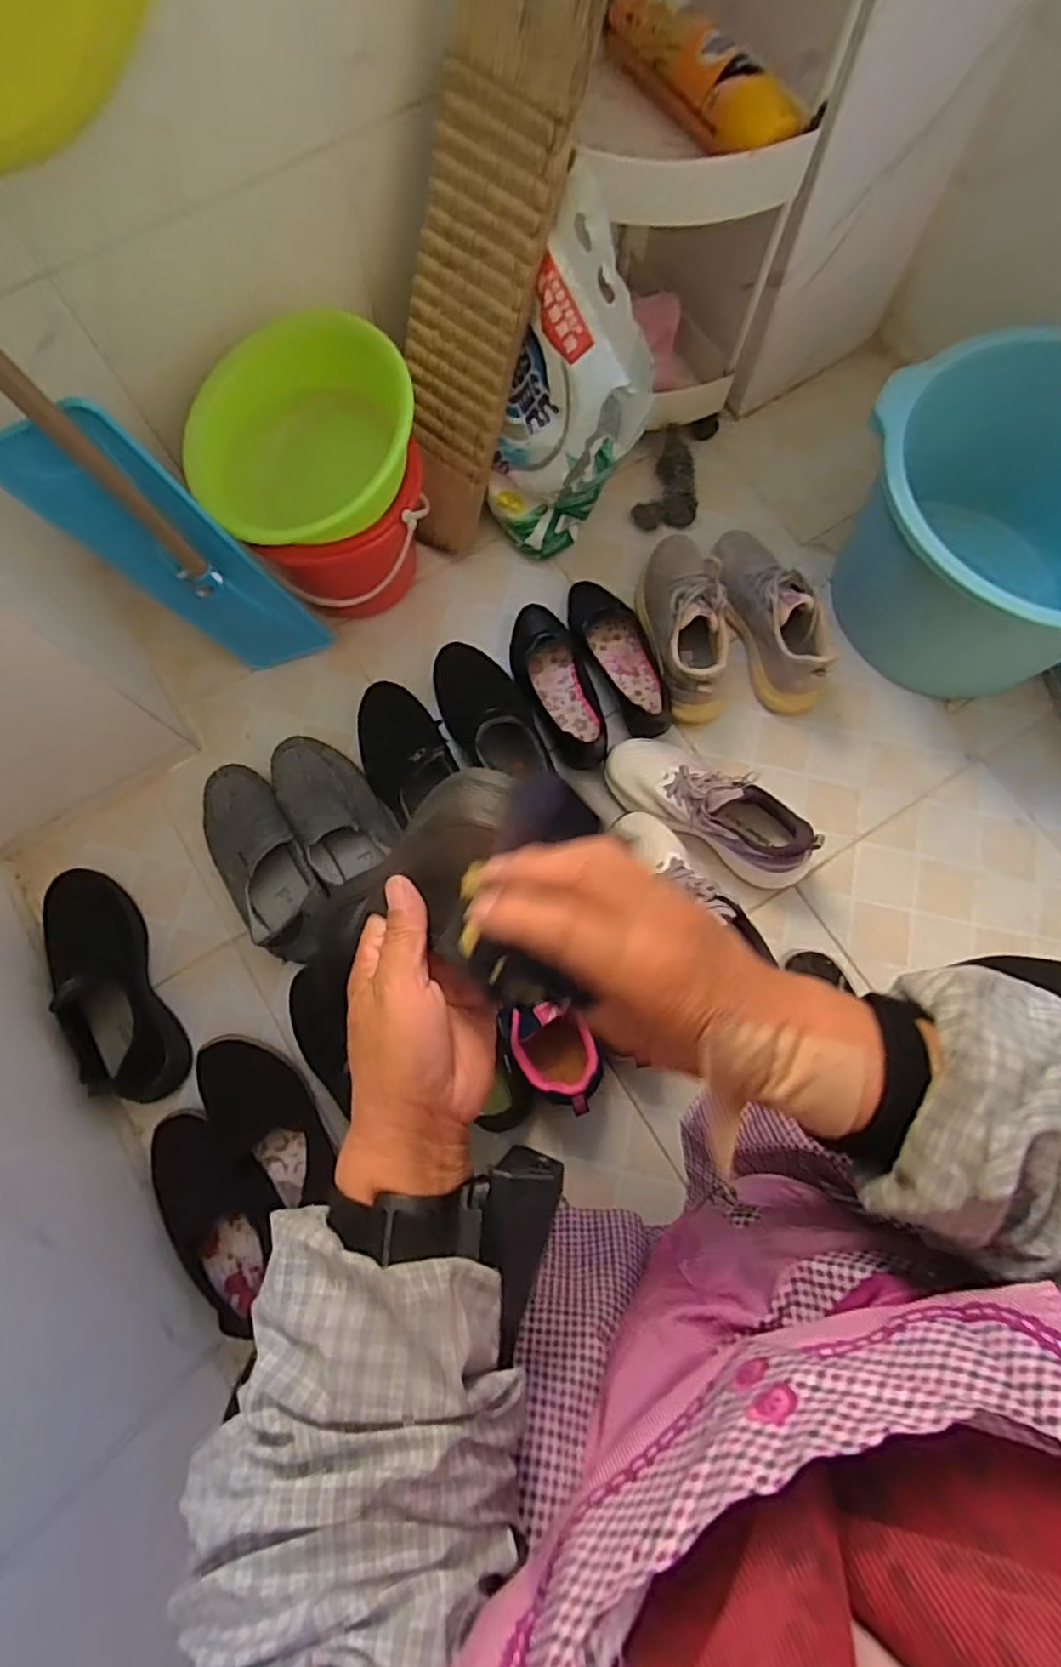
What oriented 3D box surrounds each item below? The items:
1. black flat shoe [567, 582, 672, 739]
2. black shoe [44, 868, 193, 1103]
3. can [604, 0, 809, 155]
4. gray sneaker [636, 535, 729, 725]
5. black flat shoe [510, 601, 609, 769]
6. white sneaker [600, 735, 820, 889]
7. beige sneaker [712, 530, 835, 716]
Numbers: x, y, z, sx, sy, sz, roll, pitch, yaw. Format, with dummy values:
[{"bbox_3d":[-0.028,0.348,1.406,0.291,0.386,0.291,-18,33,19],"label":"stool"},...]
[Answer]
[{"bbox_3d":[0.116,-0.233,0.828,0.085,0.065,0.233,-26,77,-5],"label":"black flat shoe"},{"bbox_3d":[-0.471,0.165,0.732,0.092,0.085,0.274,-28,77,-5],"label":"black shoe"},{"bbox_3d":[0.161,-0.718,0.624,0.066,0.048,0.232,-34,78,-7],"label":"can"},{"bbox_3d":[0.195,-0.272,0.818,0.090,0.108,0.248,-9,76,-1],"label":"gray sneaker"},{"bbox_3d":[0.031,-0.186,0.836,0.084,0.049,0.231,-19,77,-3],"label":"black flat shoe"},{"bbox_3d":[0.211,-0.030,0.774,0.263,0.101,0.091,32,79,9],"label":"white sneaker"},{"bbox_3d":[0.300,-0.281,0.835,0.081,0.103,0.253,-21,77,-4],"label":"beige sneaker"}]

